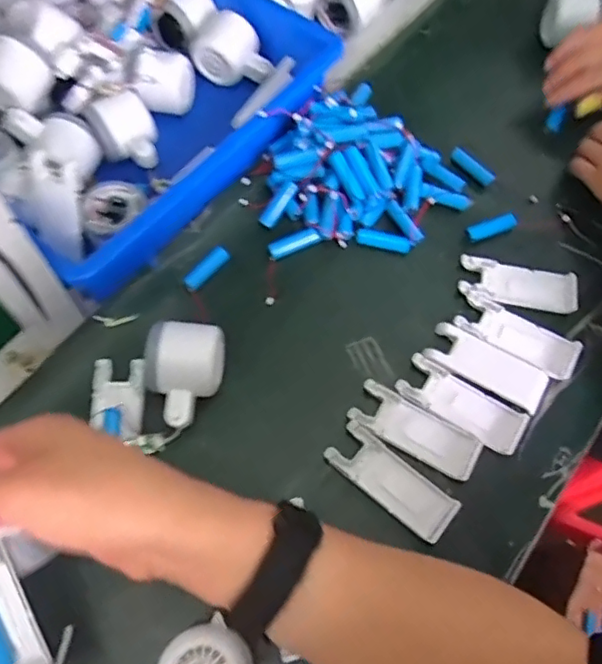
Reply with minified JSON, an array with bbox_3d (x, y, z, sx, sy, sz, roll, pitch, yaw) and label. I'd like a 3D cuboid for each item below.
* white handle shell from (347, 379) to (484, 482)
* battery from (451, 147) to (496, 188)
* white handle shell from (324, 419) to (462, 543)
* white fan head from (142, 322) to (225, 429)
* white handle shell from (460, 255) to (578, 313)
[{"bbox_3d":[0.093,0.080,0.471,0.103,0.009,0.041,28,69,11],"label":"white handle shell"},{"bbox_3d":[0.173,-0.168,0.587,0.015,0.014,0.053,-39,72,-16],"label":"battery"},{"bbox_3d":[0.071,0.117,0.454,0.104,0.007,0.040,37,71,14],"label":"white handle shell"},{"bbox_3d":[-0.092,0.036,0.463,0.058,0.063,0.077,-1,66,-1],"label":"white fan head"},{"bbox_3d":[0.200,-0.044,0.531,0.102,0.012,0.040,11,67,4],"label":"white handle shell"}]

